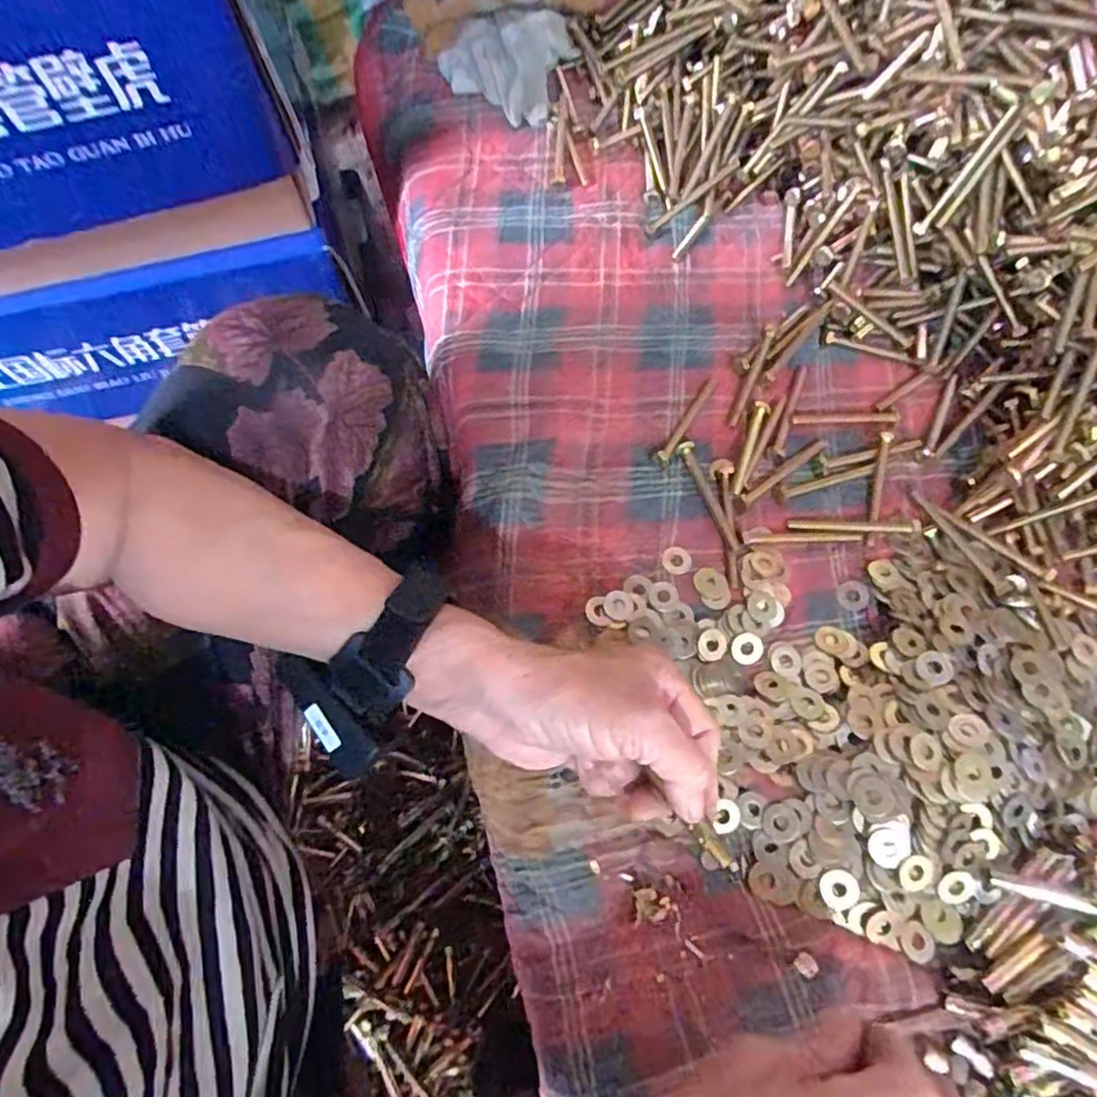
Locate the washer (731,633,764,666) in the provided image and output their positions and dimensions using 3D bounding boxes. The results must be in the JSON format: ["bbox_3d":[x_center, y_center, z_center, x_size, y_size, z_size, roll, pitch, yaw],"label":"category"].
[{"bbox_3d":[0.123,0.062,0.410,0.020,0.004,0.019,0,68,-1],"label":"washer"}]

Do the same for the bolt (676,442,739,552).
[{"bbox_3d":[0.108,-0.035,0.445,0.012,0.013,0.081,-18,69,-9],"label":"bolt"}]

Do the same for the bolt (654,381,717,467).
[{"bbox_3d":[0.098,-0.092,0.469,0.012,0.006,0.084,30,70,10],"label":"bolt"}]

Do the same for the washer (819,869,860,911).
[{"bbox_3d":[0.156,0.182,0.354,0.019,0.005,0.019,0,68,-1],"label":"washer"}]

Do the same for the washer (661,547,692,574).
[{"bbox_3d":[0.084,0.008,0.432,0.019,0.004,0.019,-16,69,-8],"label":"washer"}]

